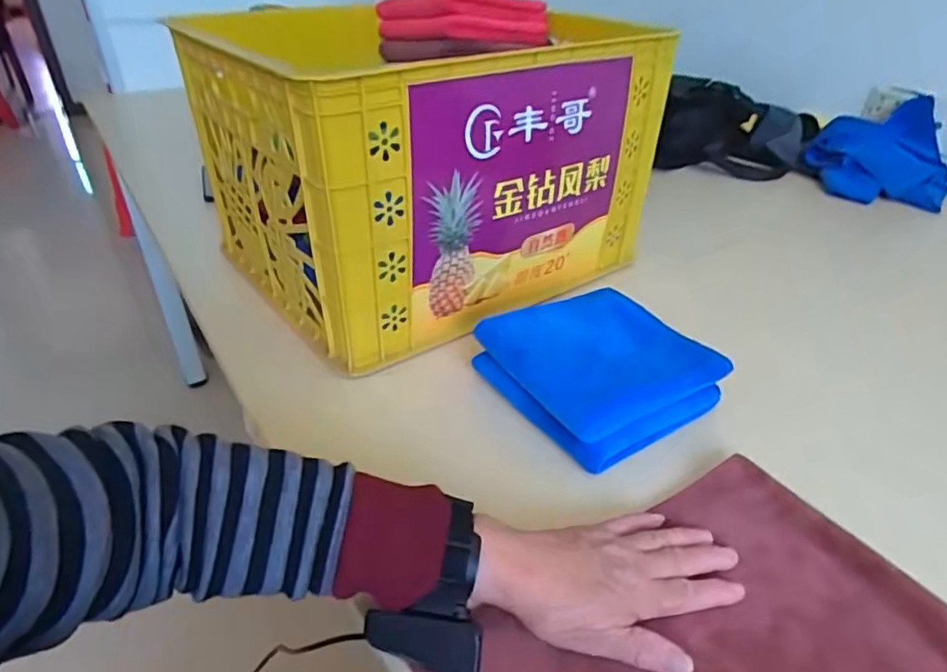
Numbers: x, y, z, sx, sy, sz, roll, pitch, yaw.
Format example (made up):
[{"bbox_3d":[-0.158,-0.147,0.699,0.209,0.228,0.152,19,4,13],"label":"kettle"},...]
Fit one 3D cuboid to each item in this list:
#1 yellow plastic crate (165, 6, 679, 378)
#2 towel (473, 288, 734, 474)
[{"bbox_3d":[-0.045,-0.213,0.720,0.441,0.271,0.349,-24,42,-31],"label":"yellow plastic crate"},{"bbox_3d":[0.112,0.025,0.565,0.168,0.065,0.172,-20,40,-27],"label":"towel"}]

